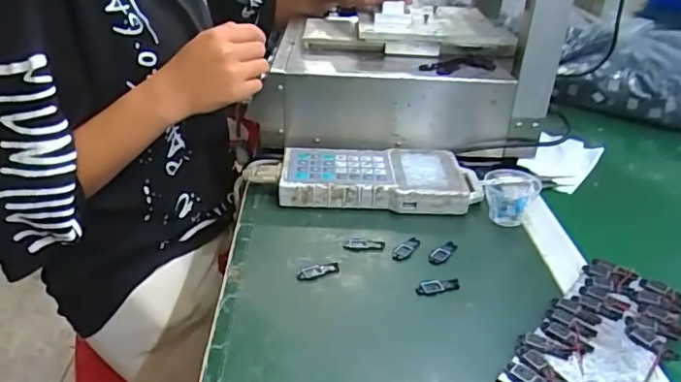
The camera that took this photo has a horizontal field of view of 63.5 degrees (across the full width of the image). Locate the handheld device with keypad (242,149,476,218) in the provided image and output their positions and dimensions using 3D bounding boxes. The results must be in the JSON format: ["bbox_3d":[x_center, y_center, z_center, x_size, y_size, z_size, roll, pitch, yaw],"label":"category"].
[{"bbox_3d":[0.029,-0.014,0.631,0.259,0.034,0.099,0,29,-2],"label":"handheld device with keypad"}]

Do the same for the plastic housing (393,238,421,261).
[{"bbox_3d":[0.065,0.056,0.540,0.015,0.004,0.041,20,34,30],"label":"plastic housing"}]

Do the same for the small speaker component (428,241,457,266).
[{"bbox_3d":[0.100,0.060,0.537,0.016,0.004,0.045,21,35,31],"label":"small speaker component"}]

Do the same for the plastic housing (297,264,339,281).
[{"bbox_3d":[-0.020,0.073,0.504,0.039,0.004,0.016,-9,31,-18],"label":"plastic housing"}]

